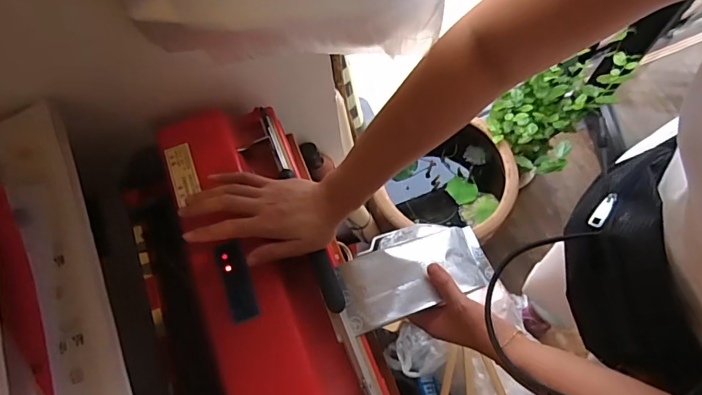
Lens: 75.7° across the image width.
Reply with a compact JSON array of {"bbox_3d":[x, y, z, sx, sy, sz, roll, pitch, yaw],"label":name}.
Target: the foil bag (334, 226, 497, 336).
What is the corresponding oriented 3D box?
[{"bbox_3d":[0.081,0.086,0.520,0.195,0.028,0.077,-16,67,-23],"label":"foil bag"}]

